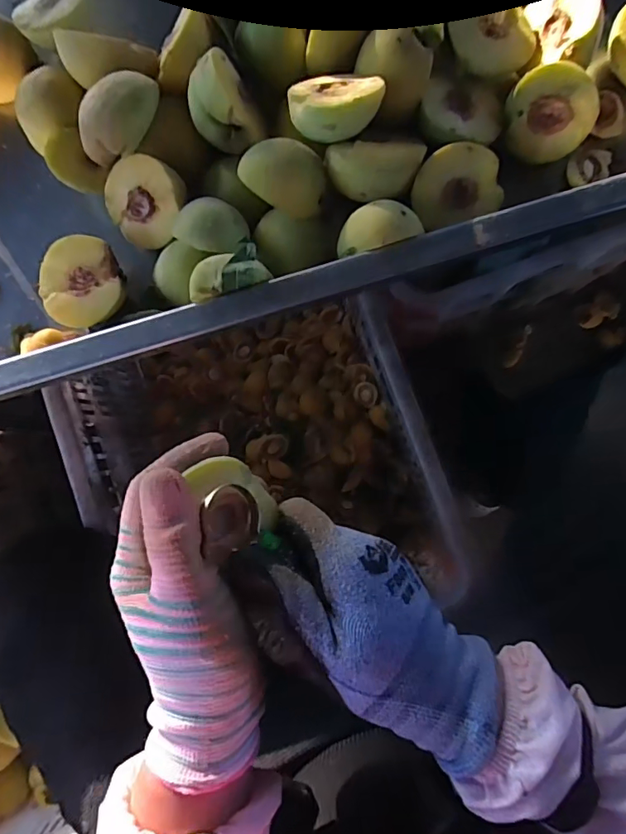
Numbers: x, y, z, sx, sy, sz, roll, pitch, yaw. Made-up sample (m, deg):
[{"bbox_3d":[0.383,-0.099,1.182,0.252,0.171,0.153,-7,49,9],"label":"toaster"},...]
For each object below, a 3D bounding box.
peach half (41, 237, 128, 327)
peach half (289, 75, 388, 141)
[{"bbox_3d":[-0.171,-0.098,0.373,0.060,0.040,0.063,0,88,3],"label":"peach half"},{"bbox_3d":[0.012,-0.211,0.332,0.055,0.025,0.056,-35,56,-13],"label":"peach half"}]

